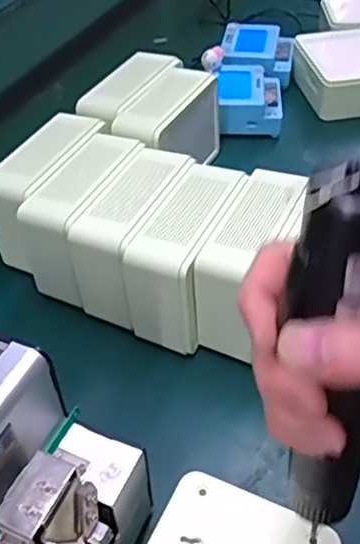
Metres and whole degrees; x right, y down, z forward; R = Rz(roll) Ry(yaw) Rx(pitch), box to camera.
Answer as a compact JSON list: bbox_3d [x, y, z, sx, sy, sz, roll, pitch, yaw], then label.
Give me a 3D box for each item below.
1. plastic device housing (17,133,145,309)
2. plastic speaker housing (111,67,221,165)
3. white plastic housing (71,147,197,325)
[{"bbox_3d":[-0.086,-0.051,0.576,0.054,0.093,0.150,17,47,20],"label":"plastic device housing"},{"bbox_3d":[-0.011,-0.145,0.677,0.059,0.102,0.147,18,48,21],"label":"plastic speaker housing"},{"bbox_3d":[-0.038,-0.032,0.561,0.059,0.101,0.139,16,47,20],"label":"white plastic housing"}]

